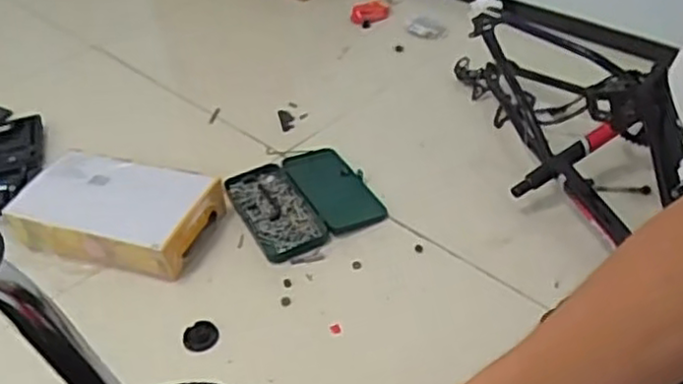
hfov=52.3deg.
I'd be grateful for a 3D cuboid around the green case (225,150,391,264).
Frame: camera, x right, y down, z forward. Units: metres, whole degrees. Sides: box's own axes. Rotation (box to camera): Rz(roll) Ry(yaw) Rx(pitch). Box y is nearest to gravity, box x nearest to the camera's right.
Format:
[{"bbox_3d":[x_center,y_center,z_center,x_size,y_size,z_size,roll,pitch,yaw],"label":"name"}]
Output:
[{"bbox_3d":[-0.072,0.015,1.334,0.248,0.033,0.253,-21,42,-18],"label":"green case"}]

